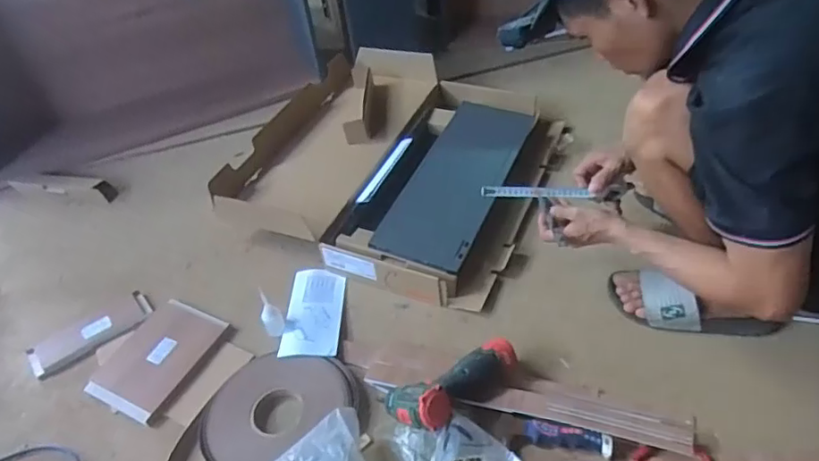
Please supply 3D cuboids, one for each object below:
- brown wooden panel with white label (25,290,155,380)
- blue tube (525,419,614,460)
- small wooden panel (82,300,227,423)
[{"bbox_3d":[-0.581,0.187,1.078,0.210,0.020,0.064,-32,50,-23],"label":"brown wooden panel with white label"},{"bbox_3d":[0.228,0.299,0.848,0.120,0.022,0.034,9,47,15],"label":"blue tube"},{"bbox_3d":[-0.440,0.217,1.029,0.167,0.012,0.209,18,50,23],"label":"small wooden panel"}]

